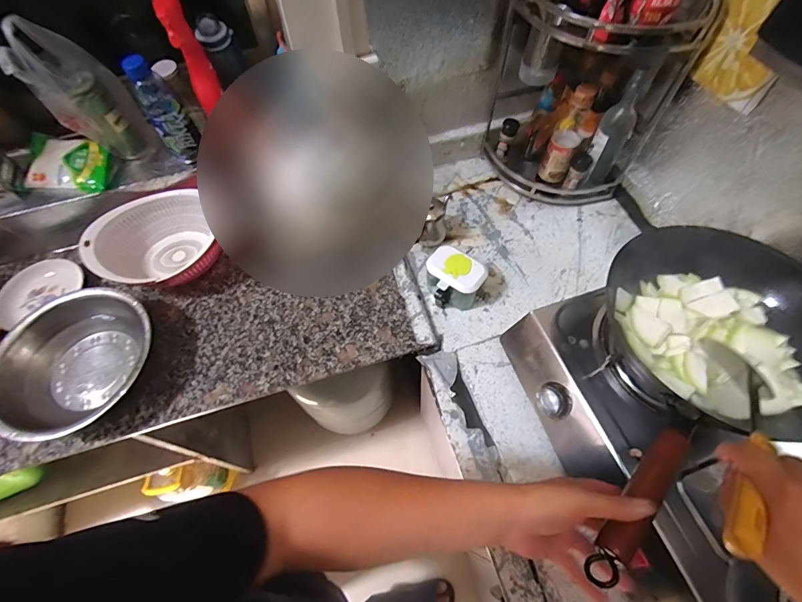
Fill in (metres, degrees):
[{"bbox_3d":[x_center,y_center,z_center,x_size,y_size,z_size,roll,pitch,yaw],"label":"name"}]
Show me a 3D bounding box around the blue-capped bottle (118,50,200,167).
[{"bbox_3d":[-0.476,-0.383,0.793,0.070,0.206,0.088,-31,64,-15],"label":"blue-capped bottle"}]

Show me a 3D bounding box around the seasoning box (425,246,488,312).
[{"bbox_3d":[0.103,-0.039,0.796,0.118,0.086,0.093,30,66,18],"label":"seasoning box"}]

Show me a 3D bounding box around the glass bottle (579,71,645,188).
[{"bbox_3d":[0.438,-0.344,0.819,0.079,0.223,0.061,29,65,18],"label":"glass bottle"}]

